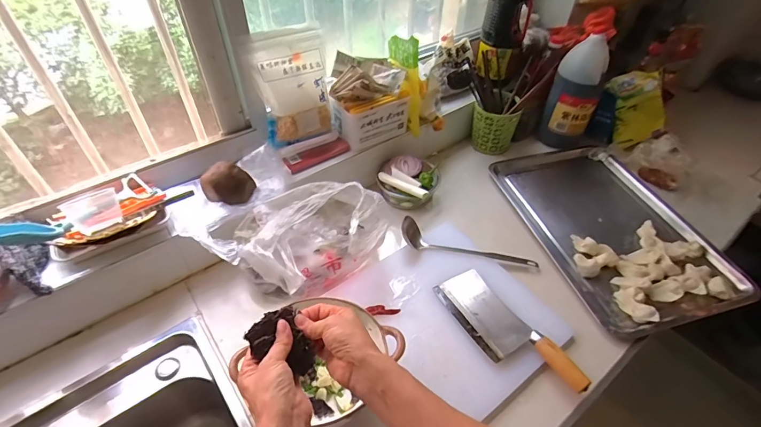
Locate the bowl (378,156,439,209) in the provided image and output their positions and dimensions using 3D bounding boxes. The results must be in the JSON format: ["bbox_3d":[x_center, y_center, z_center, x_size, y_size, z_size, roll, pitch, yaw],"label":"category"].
[{"bbox_3d":[0.064,-0.071,0.893,0.122,0.079,0.116,21,50,17],"label":"bowl"}]

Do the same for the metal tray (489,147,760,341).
[{"bbox_3d":[0.490,0.014,0.881,0.340,0.051,0.515,-11,46,-13],"label":"metal tray"}]

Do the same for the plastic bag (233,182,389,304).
[{"bbox_3d":[-0.111,0.054,0.696,0.252,0.201,0.194,-25,52,-23],"label":"plastic bag"}]

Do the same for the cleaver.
[{"bbox_3d":[0.206,0.197,0.657,0.095,0.033,0.259,-24,52,-22],"label":"cleaver"}]

